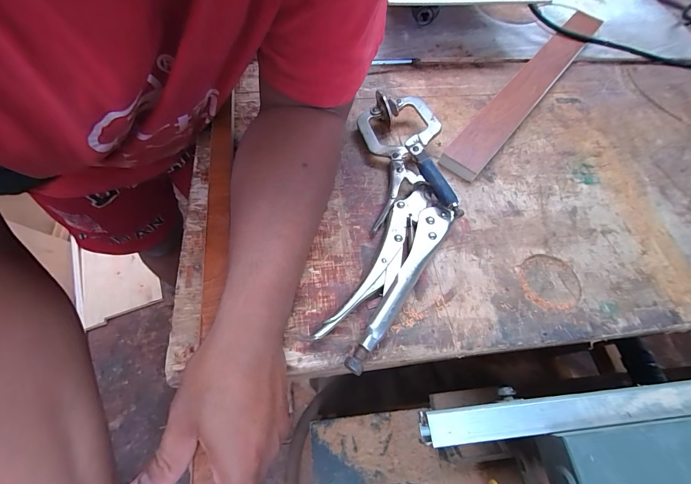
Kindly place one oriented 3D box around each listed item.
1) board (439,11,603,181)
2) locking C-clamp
[{"bbox_3d":[0.254,-0.219,0.426,0.048,0.014,0.391,39,70,11],"label":"board"},{"bbox_3d":[0.054,-0.031,0.320,0.111,0.033,0.305,10,62,2],"label":"locking C-clamp"}]

